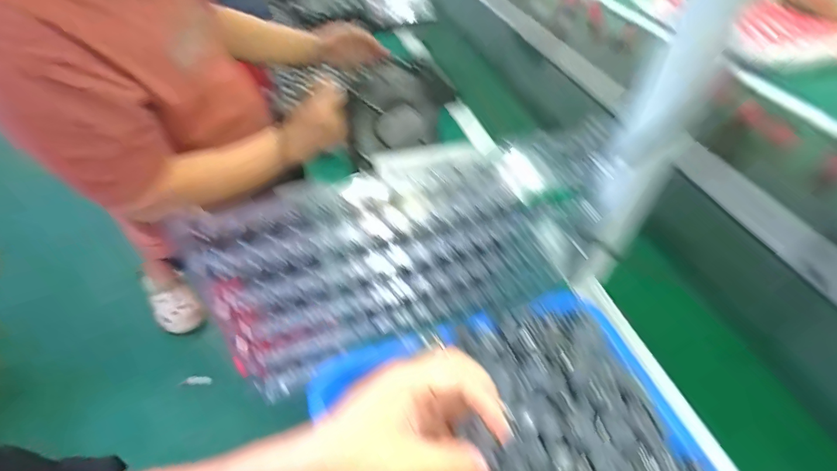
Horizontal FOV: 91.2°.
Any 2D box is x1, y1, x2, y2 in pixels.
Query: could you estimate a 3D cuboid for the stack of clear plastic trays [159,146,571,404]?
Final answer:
[{"bbox_3d":[-0.008,0.033,0.388,0.339,0.210,0.029,-16,38,-14],"label":"stack of clear plastic trays"}]

